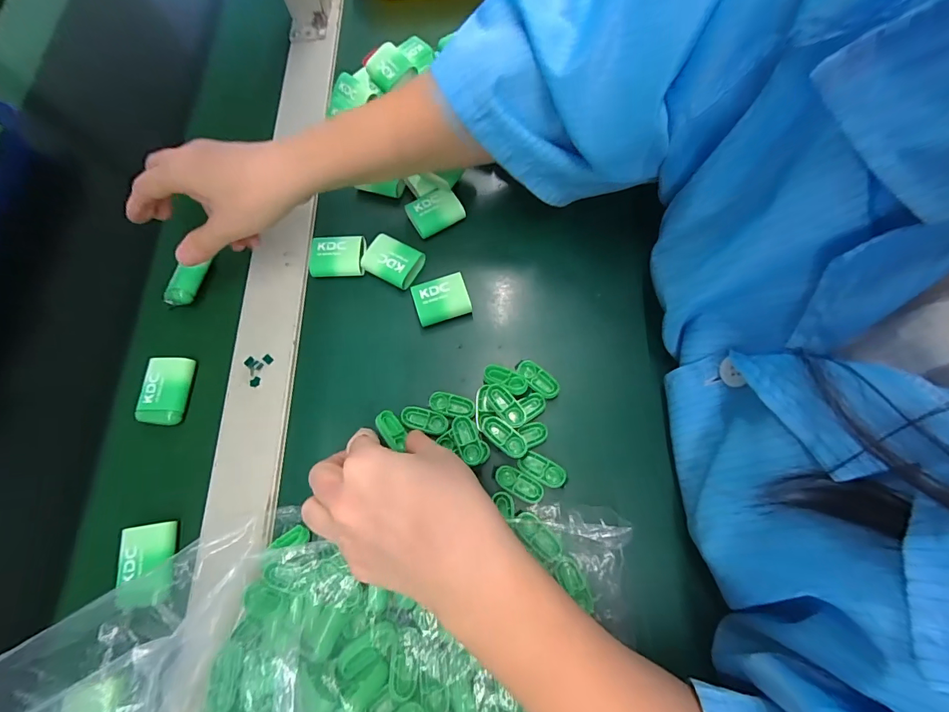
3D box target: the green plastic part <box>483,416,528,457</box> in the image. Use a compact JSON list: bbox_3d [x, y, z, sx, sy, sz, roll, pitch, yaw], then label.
[{"bbox_3d":[0.020,0.056,0.277,0.033,0.011,0.017,30,75,14],"label":"green plastic part"}]

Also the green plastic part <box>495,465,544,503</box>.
[{"bbox_3d":[0.031,0.087,0.274,0.033,0.004,0.016,29,75,13],"label":"green plastic part"}]

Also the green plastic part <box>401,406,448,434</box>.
[{"bbox_3d":[-0.036,0.045,0.289,0.035,0.004,0.015,13,72,8],"label":"green plastic part"}]

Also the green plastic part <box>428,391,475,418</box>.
[{"bbox_3d":[-0.016,0.035,0.292,0.034,0.004,0.015,13,72,8],"label":"green plastic part"}]

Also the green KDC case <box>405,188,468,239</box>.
[{"bbox_3d":[-0.034,-0.124,0.346,0.044,0.010,0.034,-28,92,-5],"label":"green KDC case"}]

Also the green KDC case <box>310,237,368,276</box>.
[{"bbox_3d":[-0.114,-0.082,0.338,0.044,0.017,0.032,-2,70,3],"label":"green KDC case"}]

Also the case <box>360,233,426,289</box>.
[{"bbox_3d":[-0.066,-0.077,0.332,0.047,0.015,0.033,26,74,12],"label":"case"}]

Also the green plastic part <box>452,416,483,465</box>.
[{"bbox_3d":[-0.005,0.058,0.277,0.015,0.008,0.032,-23,81,-8],"label":"green plastic part"}]

